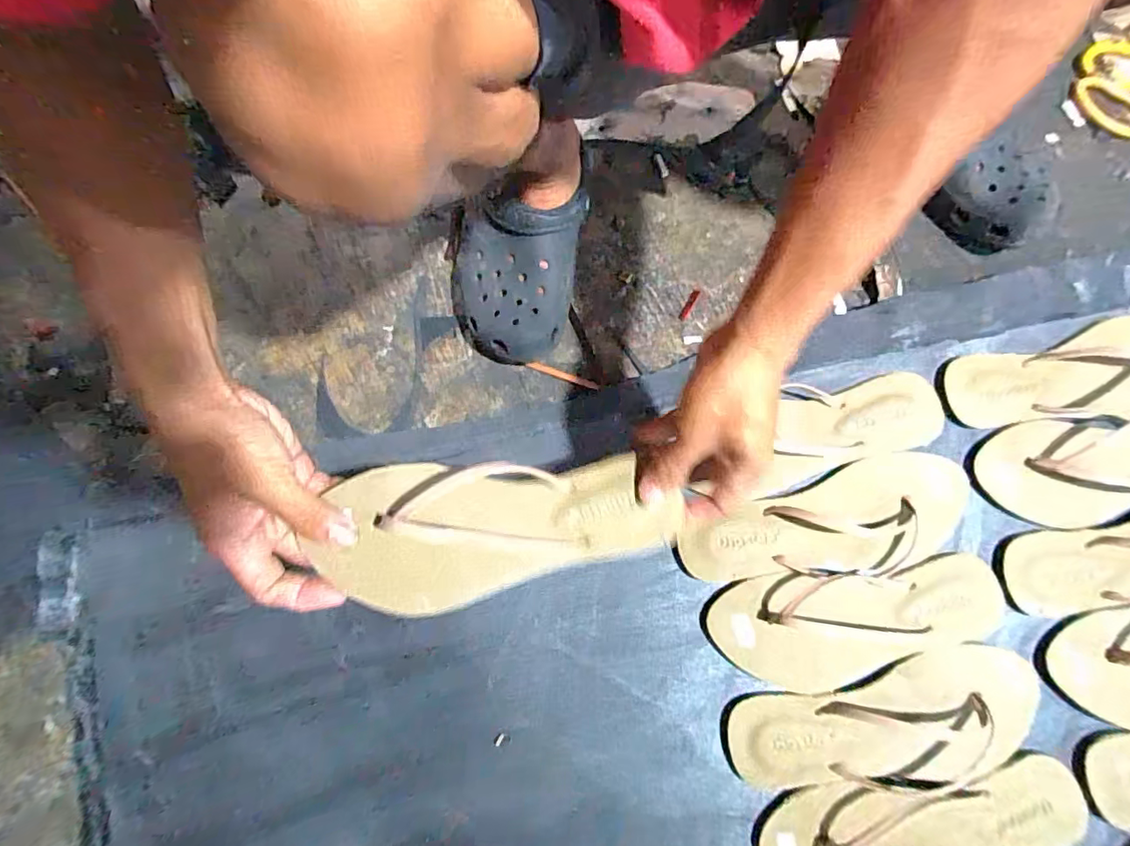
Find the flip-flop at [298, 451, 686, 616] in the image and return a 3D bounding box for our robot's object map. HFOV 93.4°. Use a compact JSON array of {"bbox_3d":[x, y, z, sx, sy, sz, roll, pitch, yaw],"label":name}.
[{"bbox_3d":[-0.038,0.068,0.356,0.229,0.028,0.091,-5,76,-13],"label":"flip-flop"}]

